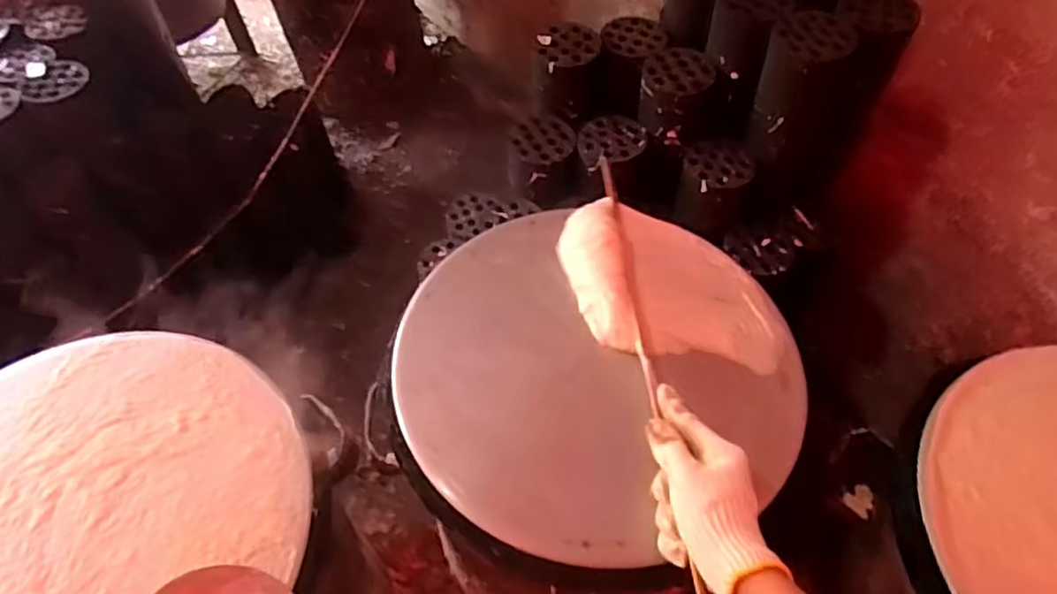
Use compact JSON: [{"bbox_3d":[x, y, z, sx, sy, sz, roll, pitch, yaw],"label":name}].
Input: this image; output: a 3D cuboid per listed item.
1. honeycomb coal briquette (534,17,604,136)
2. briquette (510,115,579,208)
[{"bbox_3d":[0.064,-0.322,0.965,0.108,0.105,0.088,21,57,14],"label":"honeycomb coal briquette"},{"bbox_3d":[0.023,-0.199,0.988,0.109,0.089,0.103,-1,55,-1],"label":"briquette"}]

